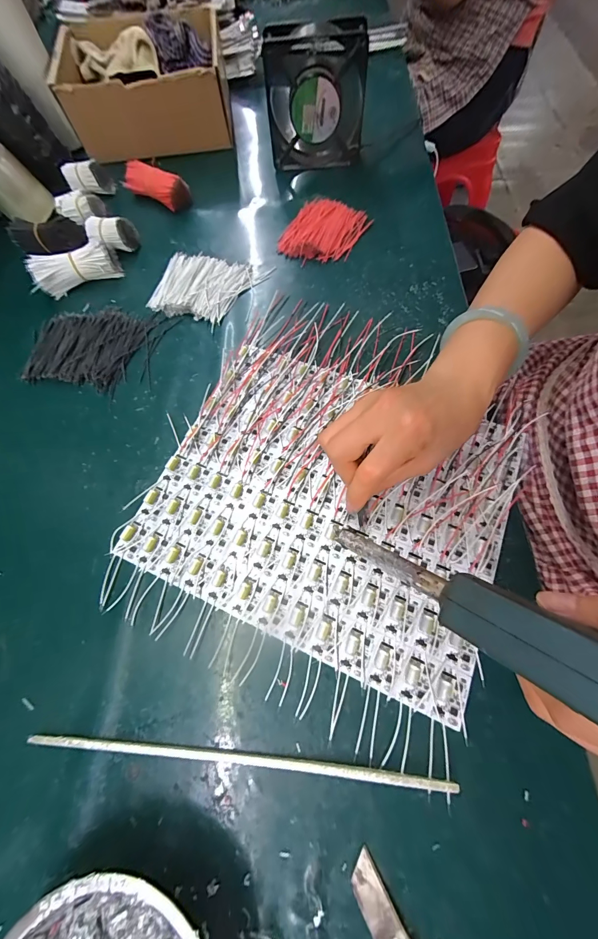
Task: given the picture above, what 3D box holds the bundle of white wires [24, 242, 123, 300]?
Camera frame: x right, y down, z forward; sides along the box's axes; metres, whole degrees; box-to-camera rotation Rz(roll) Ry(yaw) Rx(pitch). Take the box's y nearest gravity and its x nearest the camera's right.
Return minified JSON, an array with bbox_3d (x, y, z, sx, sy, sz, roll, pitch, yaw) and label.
[{"bbox_3d":[-0.264,-0.238,0.383,0.093,0.034,0.033,-24,69,-7],"label":"bundle of white wires"}]

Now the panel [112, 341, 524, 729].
[{"bbox_3d":[0.024,0.016,0.283,0.284,0.009,0.245,22,71,11],"label":"panel"}]

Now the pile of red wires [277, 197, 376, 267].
[{"bbox_3d":[0.031,-0.297,0.402,0.088,0.018,0.104,27,72,12],"label":"pile of red wires"}]

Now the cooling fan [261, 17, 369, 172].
[{"bbox_3d":[0.020,-0.458,0.414,0.117,0.127,0.043,-9,68,-1],"label":"cooling fan"}]

